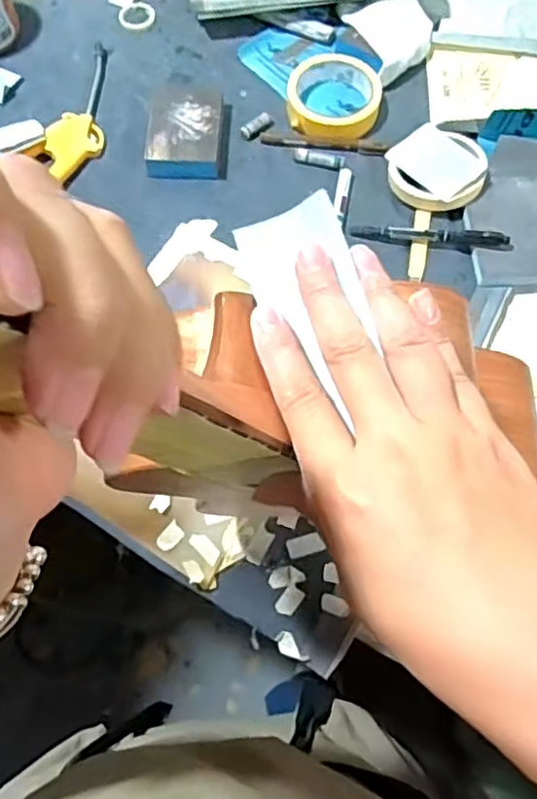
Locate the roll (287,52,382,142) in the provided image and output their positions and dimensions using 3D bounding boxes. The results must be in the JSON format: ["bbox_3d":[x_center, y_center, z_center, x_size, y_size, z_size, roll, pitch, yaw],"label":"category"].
[{"bbox_3d":[0.067,-0.312,0.655,0.093,0.024,0.094,1,69,0],"label":"roll"}]

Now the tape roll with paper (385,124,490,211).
[{"bbox_3d":[0.163,-0.223,0.622,0.088,0.029,0.081,0,69,0],"label":"tape roll with paper"}]

